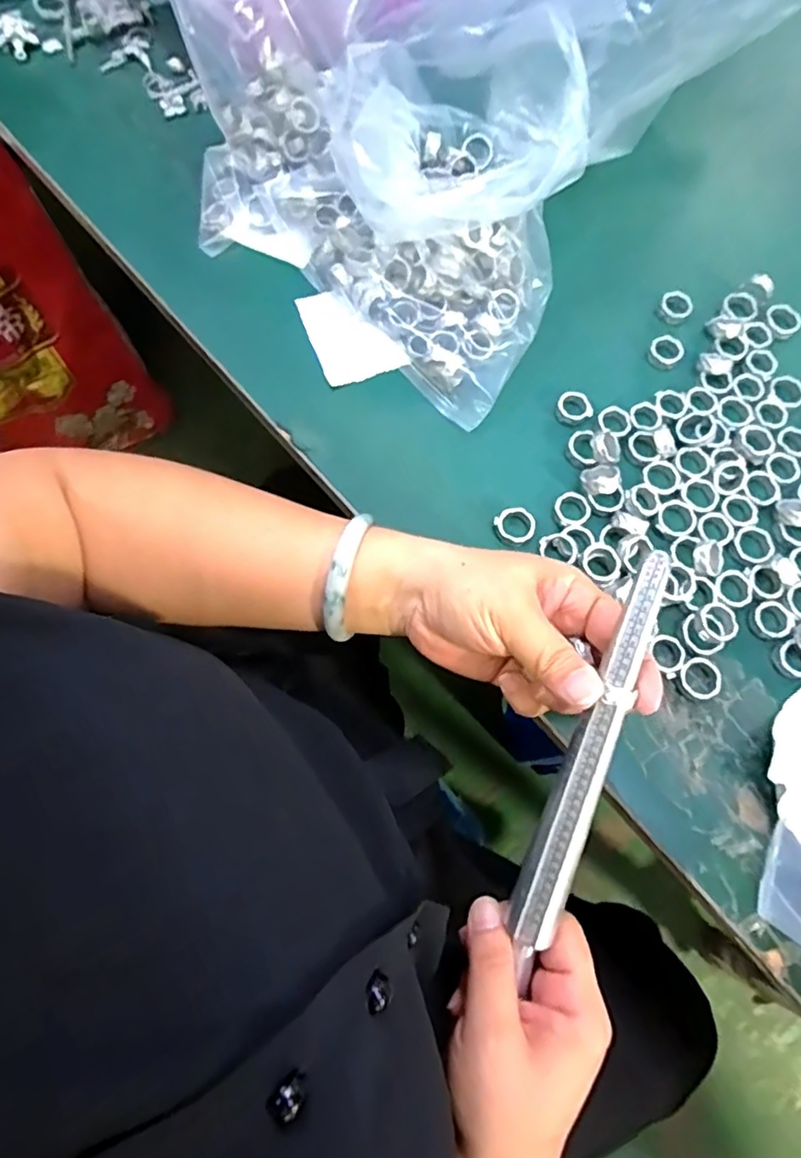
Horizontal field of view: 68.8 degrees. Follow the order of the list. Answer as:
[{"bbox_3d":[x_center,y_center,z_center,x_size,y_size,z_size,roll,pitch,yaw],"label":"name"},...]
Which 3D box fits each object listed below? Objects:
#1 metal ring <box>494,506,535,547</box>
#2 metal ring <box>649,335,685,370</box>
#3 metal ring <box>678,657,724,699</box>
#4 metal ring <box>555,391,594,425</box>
[{"bbox_3d":[0.067,-0.031,0.339,0.023,0.005,0.023,1,73,-2],"label":"metal ring"},{"bbox_3d":[0.173,-0.148,0.383,0.020,0.008,0.021,1,73,-2],"label":"metal ring"},{"bbox_3d":[0.163,0.054,0.318,0.021,0.009,0.021,1,73,-2],"label":"metal ring"},{"bbox_3d":[0.108,-0.107,0.367,0.022,0.005,0.020,1,73,-2],"label":"metal ring"}]

